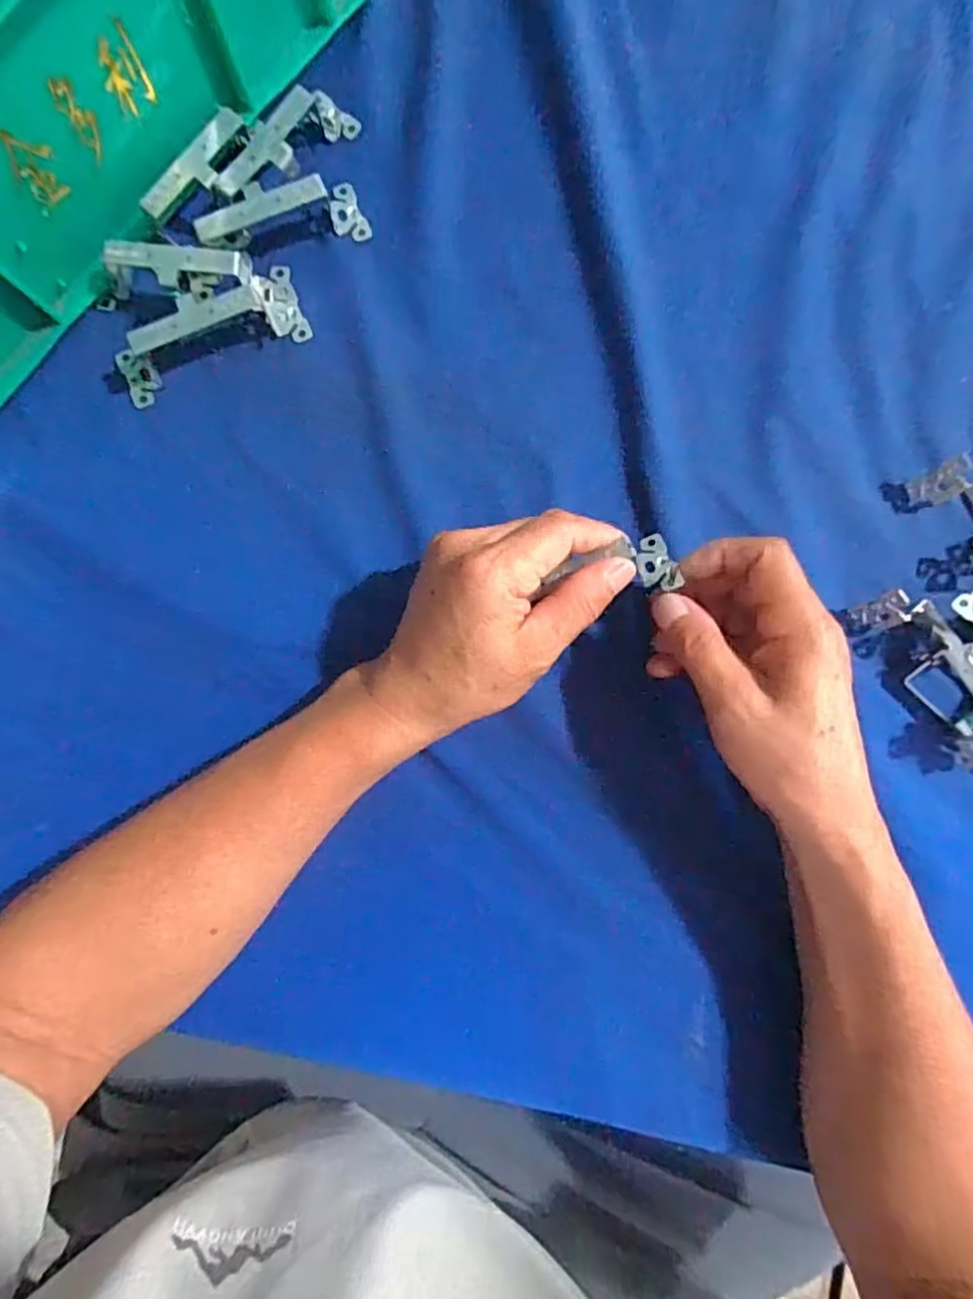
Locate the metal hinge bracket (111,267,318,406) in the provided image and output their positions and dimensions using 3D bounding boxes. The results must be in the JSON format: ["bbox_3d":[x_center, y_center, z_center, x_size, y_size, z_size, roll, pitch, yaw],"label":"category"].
[{"bbox_3d":[-0.155,-0.175,0.348,0.107,0.033,0.041,-26,88,0],"label":"metal hinge bracket"}]

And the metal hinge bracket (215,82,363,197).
[{"bbox_3d":[-0.111,-0.279,0.347,0.026,0.022,0.092,43,72,1],"label":"metal hinge bracket"}]

